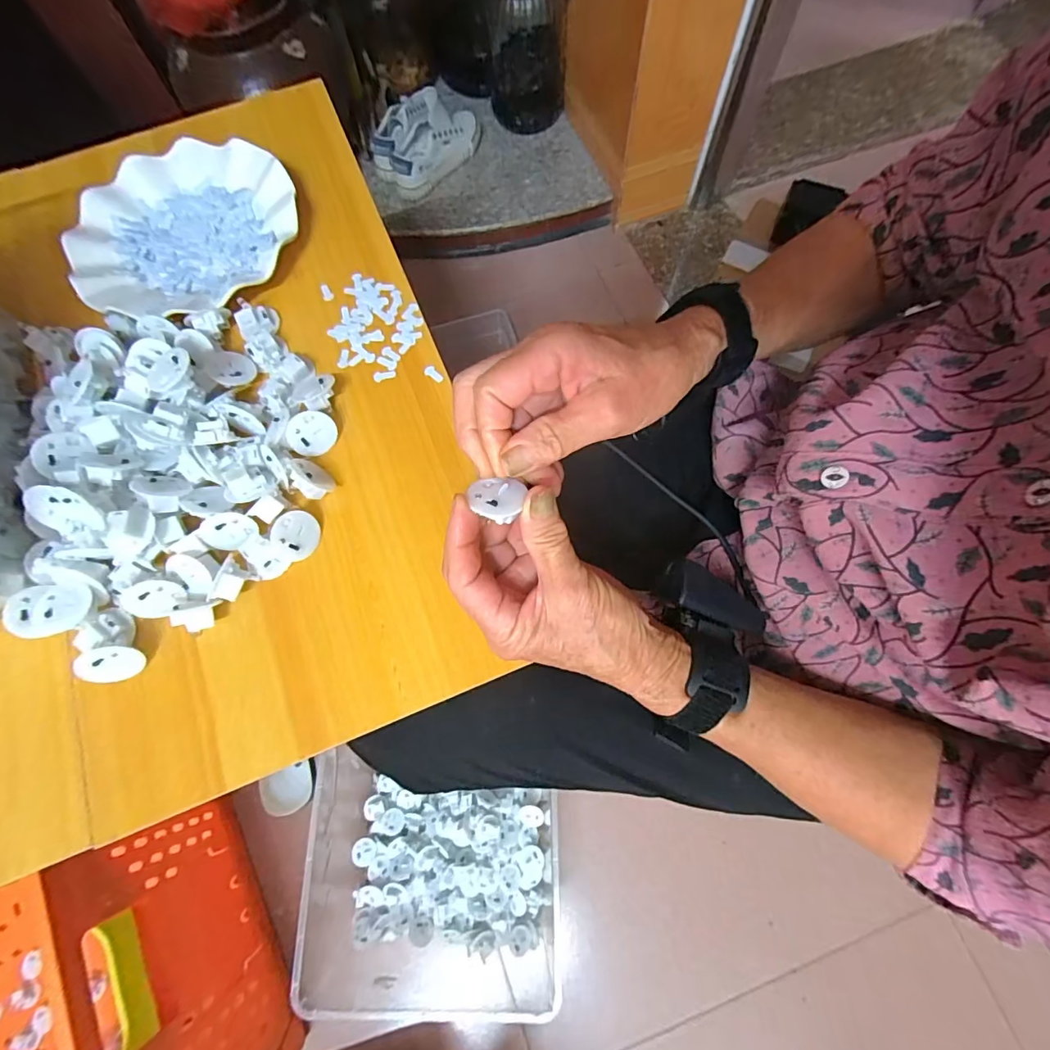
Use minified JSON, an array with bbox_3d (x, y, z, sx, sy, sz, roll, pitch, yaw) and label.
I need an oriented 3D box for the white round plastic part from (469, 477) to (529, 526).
[{"bbox_3d":[-0.017,-0.013,0.255,0.029,0.010,0.027,9,47,14],"label":"white round plastic part"}]

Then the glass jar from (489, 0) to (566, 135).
[{"bbox_3d":[0.005,-0.991,0.953,0.149,0.299,0.155,-1,73,2],"label":"glass jar"}]

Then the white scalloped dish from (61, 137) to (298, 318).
[{"bbox_3d":[-0.282,-0.250,0.403,0.176,0.022,0.177,-1,73,2],"label":"white scalloped dish"}]

